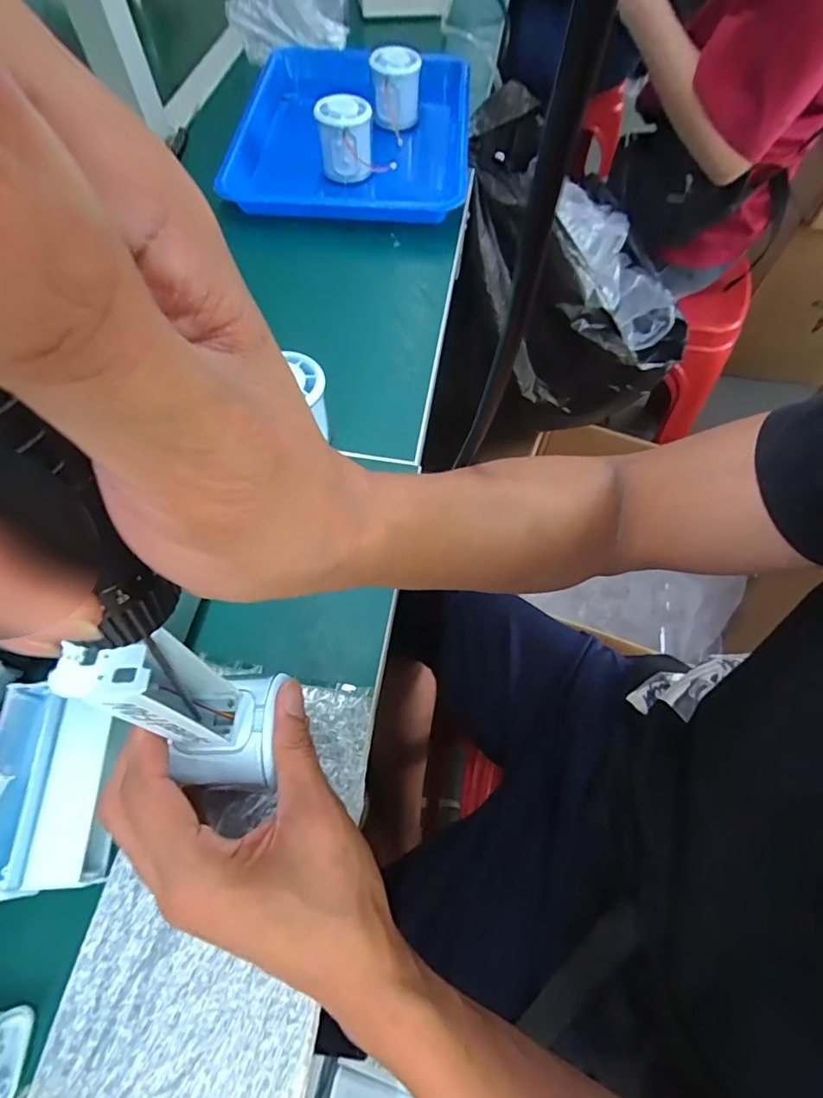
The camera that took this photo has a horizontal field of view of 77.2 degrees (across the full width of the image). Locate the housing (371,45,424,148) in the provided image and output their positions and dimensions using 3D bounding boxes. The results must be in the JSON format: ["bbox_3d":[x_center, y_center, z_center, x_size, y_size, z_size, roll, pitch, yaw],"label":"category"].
[{"bbox_3d":[-0.016,-0.524,0.585,0.056,0.062,0.058,0,63,-1],"label":"housing"}]

